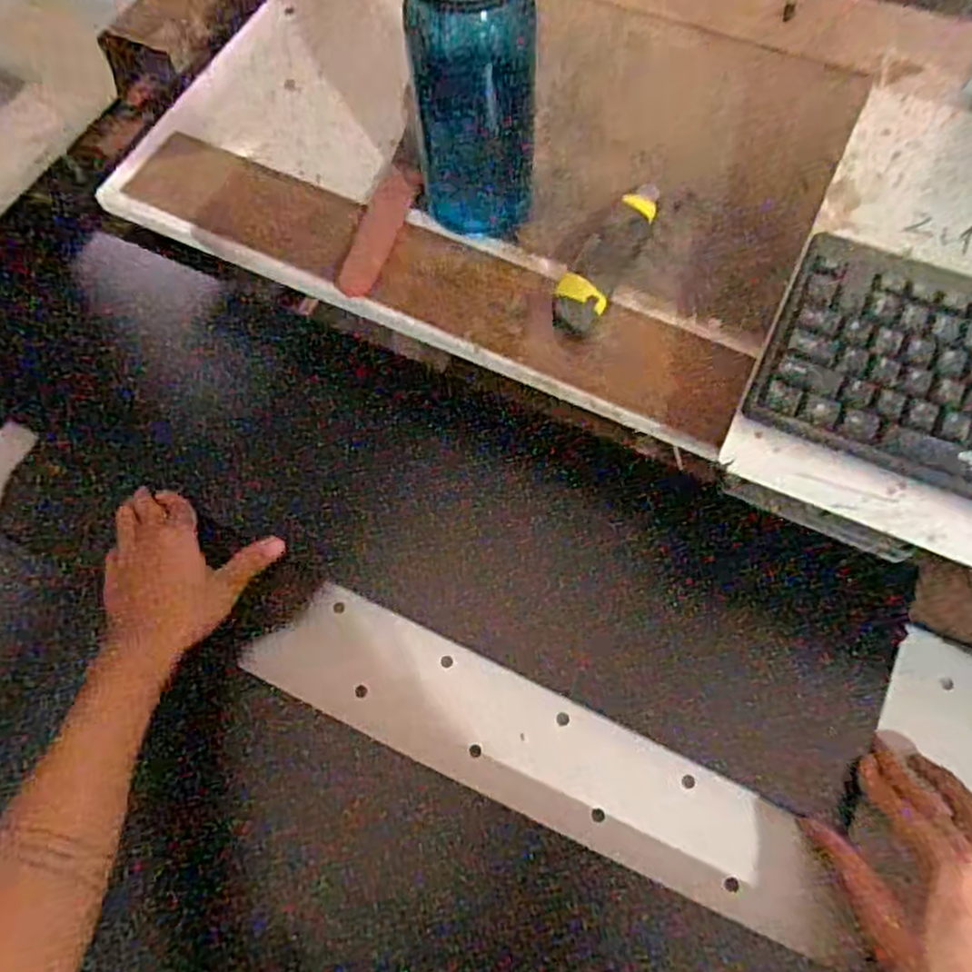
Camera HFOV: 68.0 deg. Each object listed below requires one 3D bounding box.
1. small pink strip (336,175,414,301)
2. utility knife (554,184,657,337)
[{"bbox_3d":[-0.088,-0.203,0.585,0.032,0.010,0.123,14,68,9],"label":"small pink strip"},{"bbox_3d":[0.094,-0.178,0.561,0.039,0.024,0.144,24,70,12],"label":"utility knife"}]

